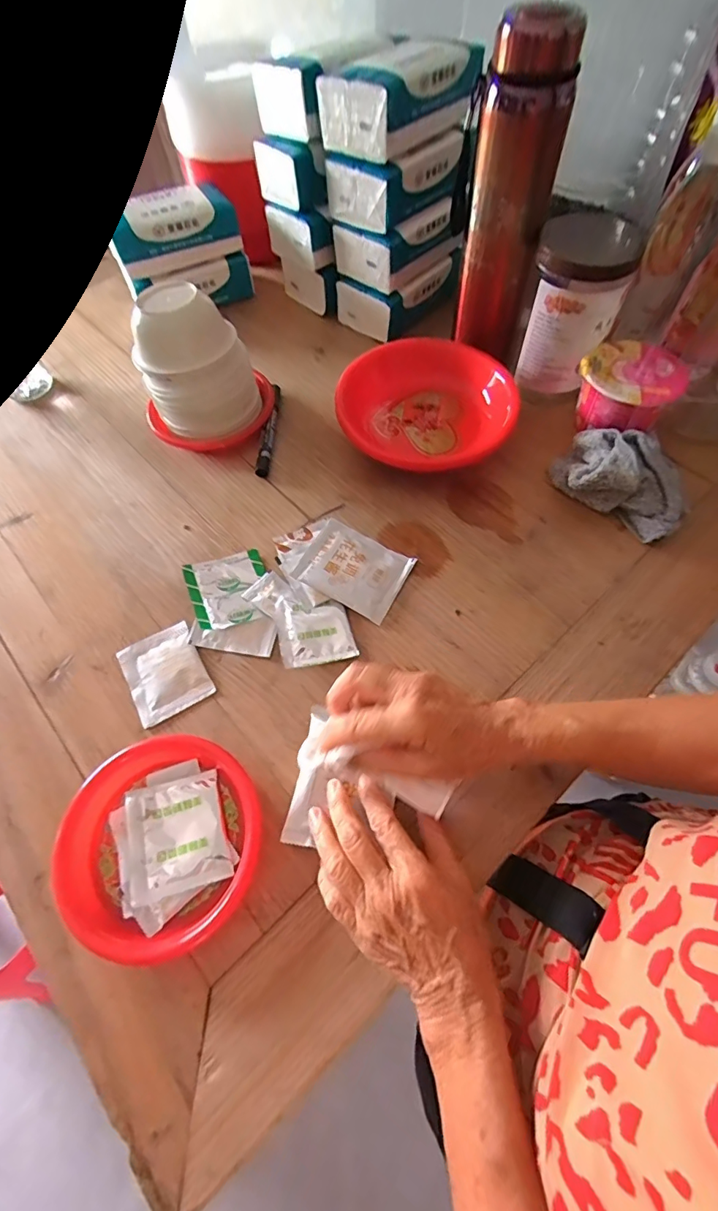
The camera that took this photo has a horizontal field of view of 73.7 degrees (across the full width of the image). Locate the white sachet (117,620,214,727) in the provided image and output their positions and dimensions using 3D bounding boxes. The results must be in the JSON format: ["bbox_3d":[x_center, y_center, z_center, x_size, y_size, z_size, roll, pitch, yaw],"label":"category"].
[{"bbox_3d":[-0.171,0.059,0.422,0.063,0.006,0.076,-29,65,-12],"label":"white sachet"}]

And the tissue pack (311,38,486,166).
[{"bbox_3d":[0.043,-0.514,0.480,0.108,0.059,0.133,36,70,19],"label":"tissue pack"}]

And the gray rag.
[{"bbox_3d":[0.262,-0.126,0.474,0.132,0.051,0.083,37,70,19],"label":"gray rag"}]

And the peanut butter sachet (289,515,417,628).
[{"bbox_3d":[-0.004,-0.035,0.457,0.094,0.019,0.077,25,66,14],"label":"peanut butter sachet"}]

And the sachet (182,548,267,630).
[{"bbox_3d":[-0.123,-0.016,0.455,0.070,0.014,0.078,-20,63,-8],"label":"sachet"}]

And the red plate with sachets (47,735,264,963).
[{"bbox_3d":[-0.143,0.170,0.349,0.133,0.033,0.138,-1,62,2],"label":"red plate with sachets"}]

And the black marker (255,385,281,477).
[{"bbox_3d":[-0.102,-0.203,0.550,0.014,0.018,0.134,1,63,3],"label":"black marker"}]

